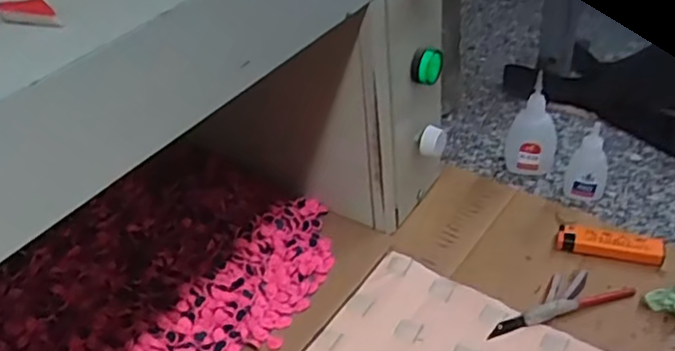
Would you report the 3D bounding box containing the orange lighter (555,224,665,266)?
[{"bbox_3d":[0.218,0.055,0.535,0.079,0.013,0.025,8,42,16],"label":"orange lighter"}]

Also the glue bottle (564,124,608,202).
[{"bbox_3d":[0.217,-0.013,0.574,0.033,0.071,0.024,10,43,18],"label":"glue bottle"}]

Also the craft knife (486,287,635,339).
[{"bbox_3d":[0.166,0.098,0.492,0.116,0.009,0.010,-13,41,-9],"label":"craft knife"}]

